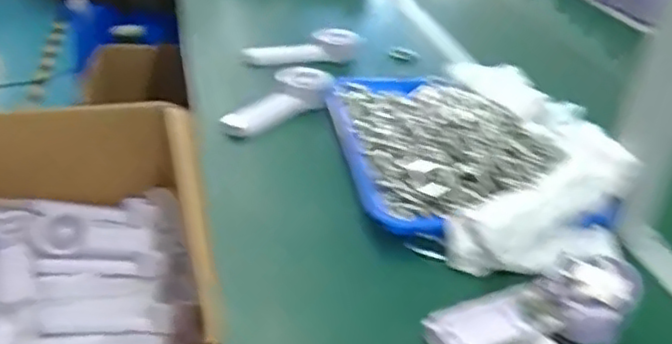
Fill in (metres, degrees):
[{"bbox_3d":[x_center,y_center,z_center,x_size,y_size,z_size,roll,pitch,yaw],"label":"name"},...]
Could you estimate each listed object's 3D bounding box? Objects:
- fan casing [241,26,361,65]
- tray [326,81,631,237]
[{"bbox_3d":[-0.042,-0.190,1.066,0.200,0.046,0.045,-20,39,-35],"label":"fan casing"},{"bbox_3d":[0.126,-0.043,0.781,0.240,0.044,0.366,-2,32,-11],"label":"tray"}]

